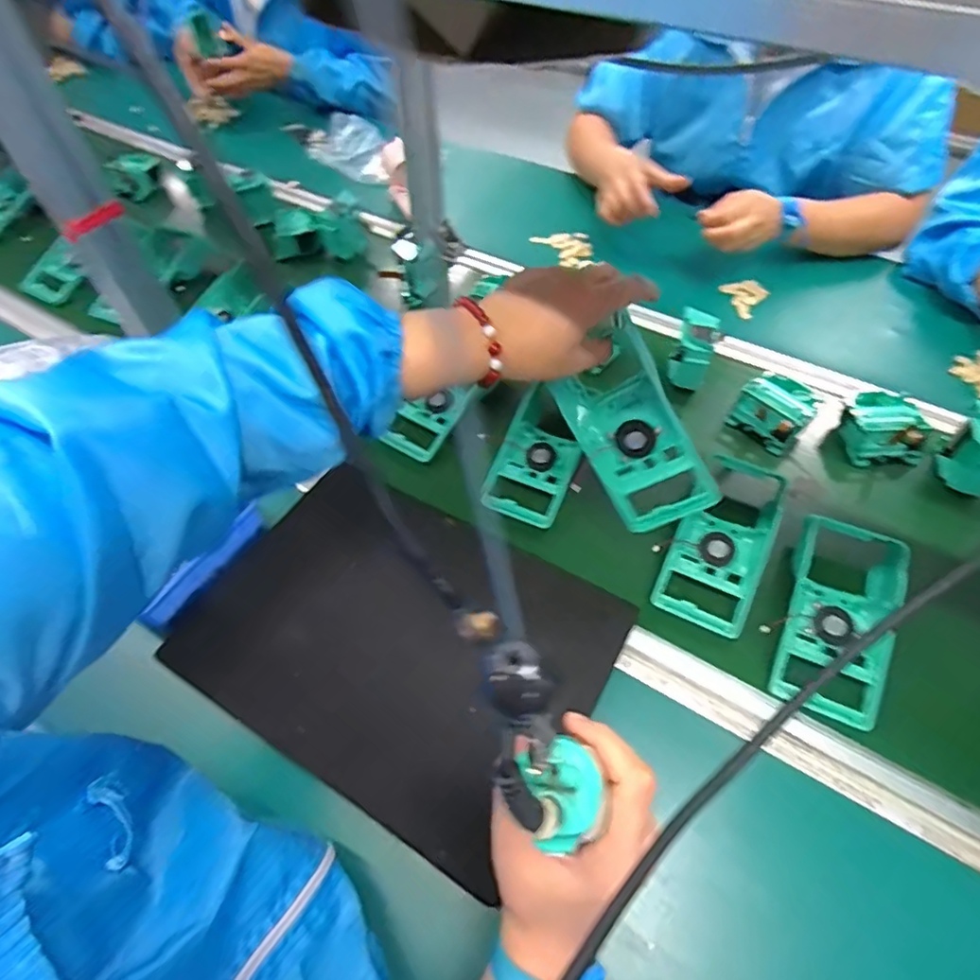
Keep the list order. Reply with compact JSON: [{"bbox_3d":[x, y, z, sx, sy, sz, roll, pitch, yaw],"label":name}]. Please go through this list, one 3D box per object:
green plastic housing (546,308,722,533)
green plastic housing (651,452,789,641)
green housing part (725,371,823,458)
[{"bbox_3d":[0.124,-0.049,0.497,0.084,0.032,0.168,-27,91,23],"label":"green plastic housing"},{"bbox_3d":[0.225,0.046,0.547,0.083,0.032,0.174,23,59,16],"label":"green plastic housing"},{"bbox_3d":[0.326,-0.089,0.654,0.073,0.053,0.075,38,65,24],"label":"green housing part"}]

